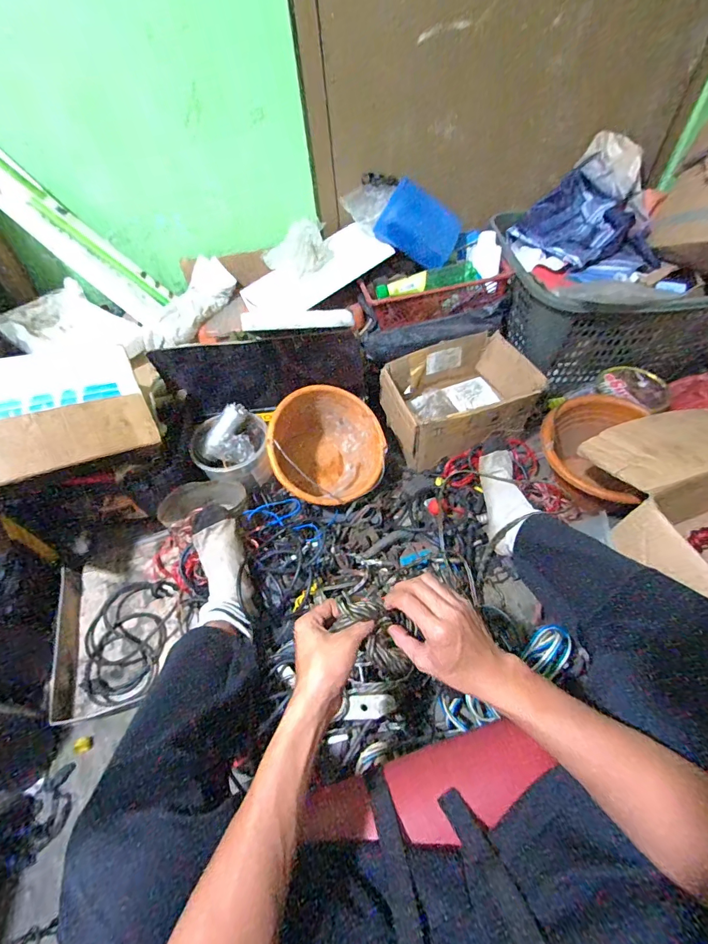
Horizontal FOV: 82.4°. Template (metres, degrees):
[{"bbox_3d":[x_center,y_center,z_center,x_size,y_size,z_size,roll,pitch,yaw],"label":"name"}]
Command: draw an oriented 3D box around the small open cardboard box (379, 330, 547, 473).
[{"bbox_3d":[0.238,-0.167,0.942,0.309,0.146,0.237,-19,55,-8],"label":"small open cardboard box"}]

